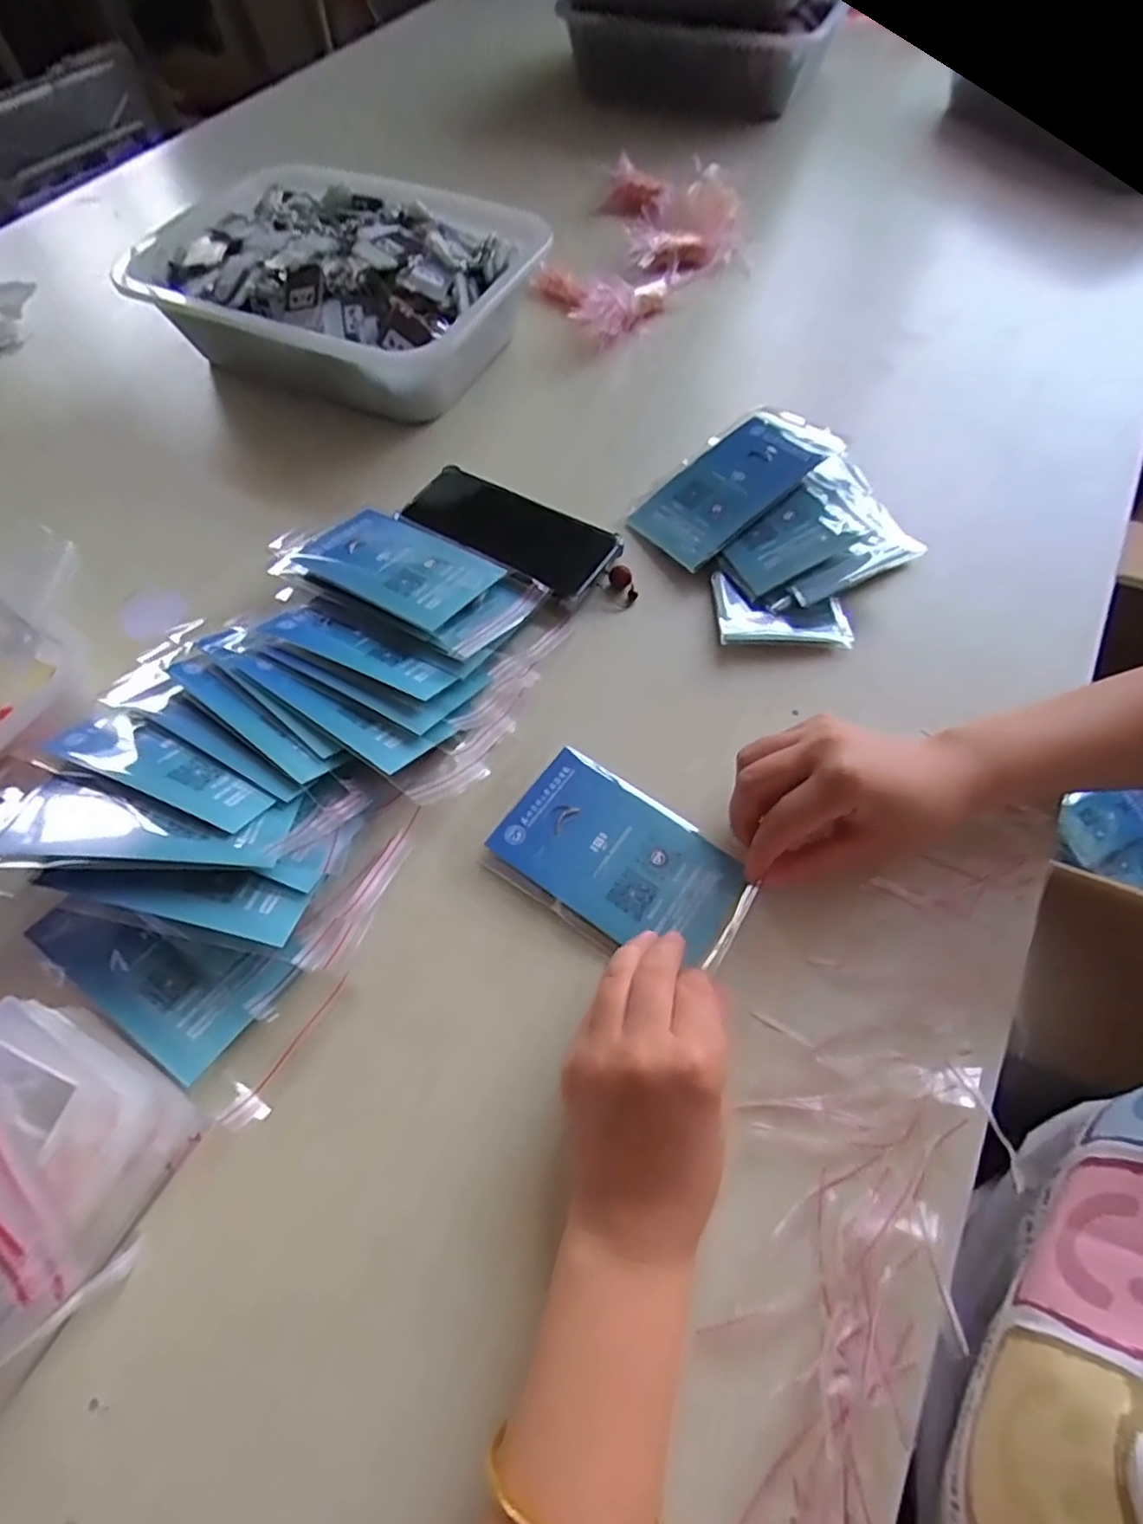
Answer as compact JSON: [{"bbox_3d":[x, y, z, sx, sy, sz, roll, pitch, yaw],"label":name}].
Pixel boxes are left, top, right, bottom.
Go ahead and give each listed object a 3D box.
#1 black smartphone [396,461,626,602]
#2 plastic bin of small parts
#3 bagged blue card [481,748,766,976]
[{"bbox_3d":[-0.049,-0.177,0.499,0.164,0.010,0.072,28,65,16],"label":"black smartphone"},{"bbox_3d":[-0.204,-0.428,0.603,0.318,0.084,0.234,23,64,13],"label":"plastic bin of small parts"},{"bbox_3d":[0.029,0.058,0.382,0.141,0.007,0.090,30,66,17],"label":"bagged blue card"}]

